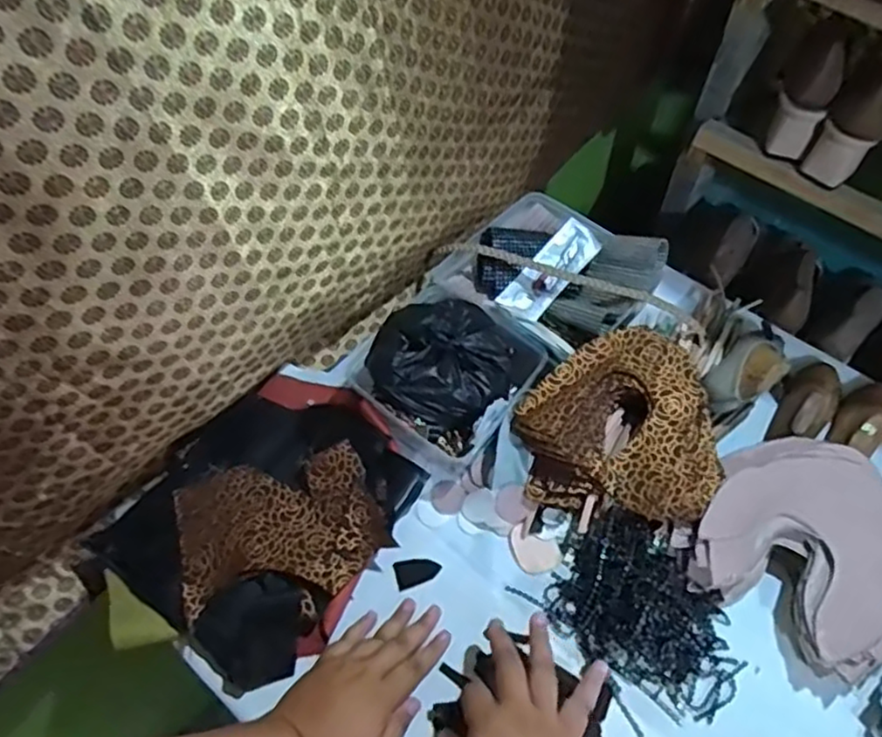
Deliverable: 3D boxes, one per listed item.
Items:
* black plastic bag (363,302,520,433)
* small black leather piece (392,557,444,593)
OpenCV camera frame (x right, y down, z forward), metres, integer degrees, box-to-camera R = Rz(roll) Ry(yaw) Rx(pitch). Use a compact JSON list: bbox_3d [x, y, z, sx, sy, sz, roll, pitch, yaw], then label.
[{"bbox_3d":[0.005,-0.013,0.673,0.144,0.070,0.148,15,57,11],"label":"black plastic bag"},{"bbox_3d":[-0.022,0.190,0.626,0.043,0.004,0.027,-19,59,-13],"label":"small black leather piece"}]

